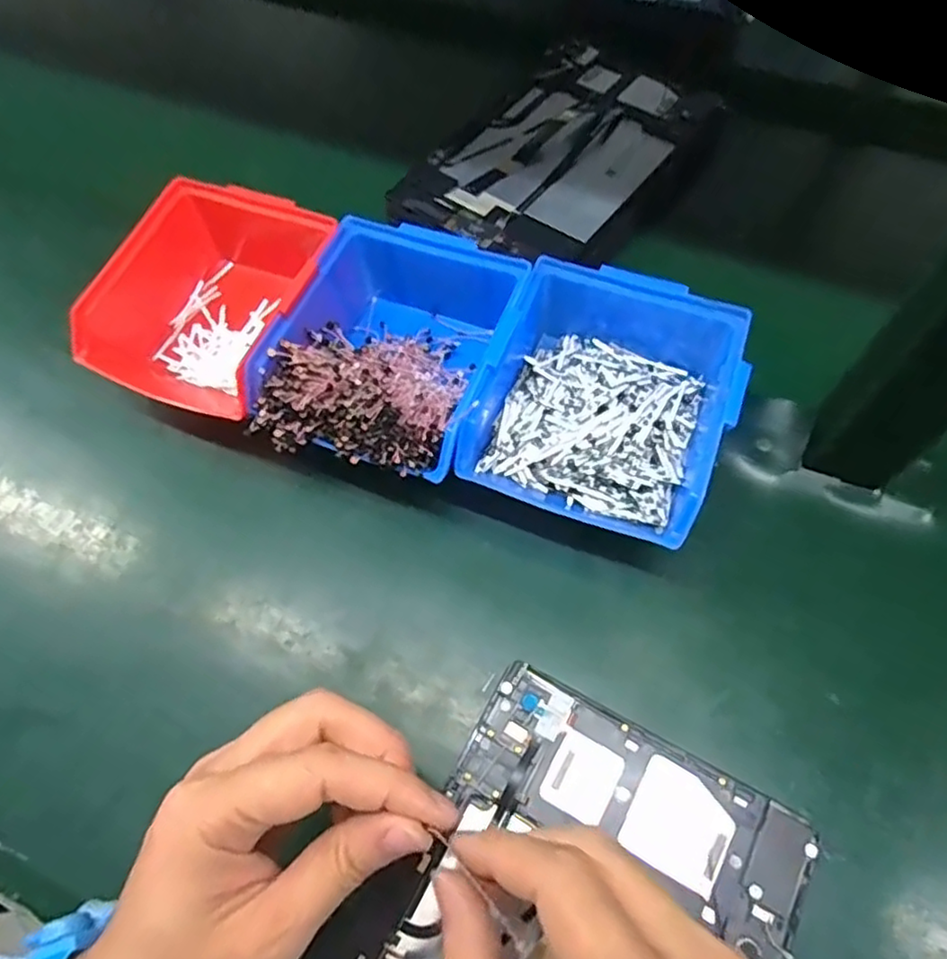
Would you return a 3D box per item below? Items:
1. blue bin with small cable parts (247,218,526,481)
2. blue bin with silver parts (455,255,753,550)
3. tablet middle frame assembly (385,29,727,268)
[{"bbox_3d":[-0.042,-0.072,0.378,0.121,0.065,0.160,22,66,12],"label":"blue bin with small cable parts"},{"bbox_3d":[0.074,-0.047,0.364,0.121,0.067,0.143,18,65,11],"label":"blue bin with silver parts"},{"bbox_3d":[0.069,-0.248,0.490,0.157,0.013,0.247,33,70,17],"label":"tablet middle frame assembly"}]

